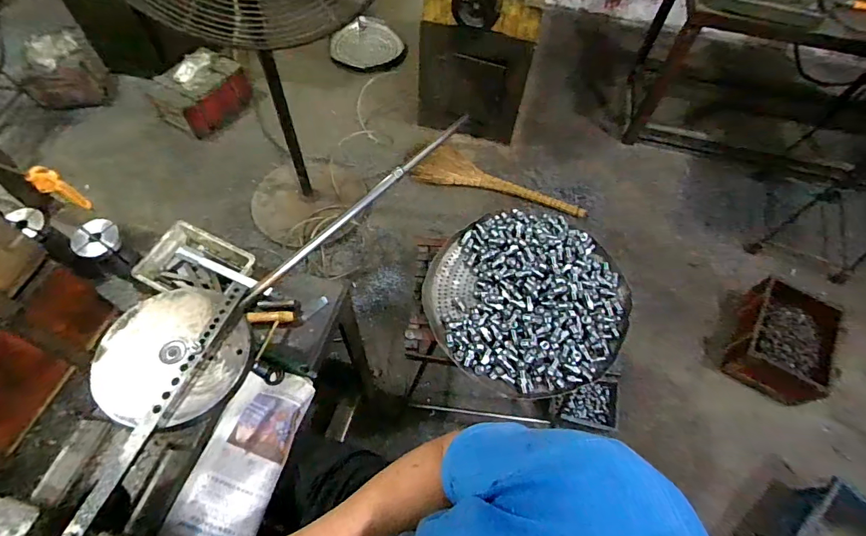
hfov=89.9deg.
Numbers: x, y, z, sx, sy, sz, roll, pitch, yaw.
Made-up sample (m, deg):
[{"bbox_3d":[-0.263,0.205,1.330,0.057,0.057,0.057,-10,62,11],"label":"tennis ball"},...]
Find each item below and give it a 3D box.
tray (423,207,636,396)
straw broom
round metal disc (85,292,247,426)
[{"bbox_3d":[0.183,0.052,0.837,0.374,0.052,0.362,1,59,-2],"label":"tray"},{"bbox_3d":[0.253,-0.401,1.880,0.736,0.085,0.179,12,60,4],"label":"straw broom"},{"bbox_3d":[-0.346,0.112,0.574,0.187,0.019,0.179,1,59,-2],"label":"round metal disc"}]

